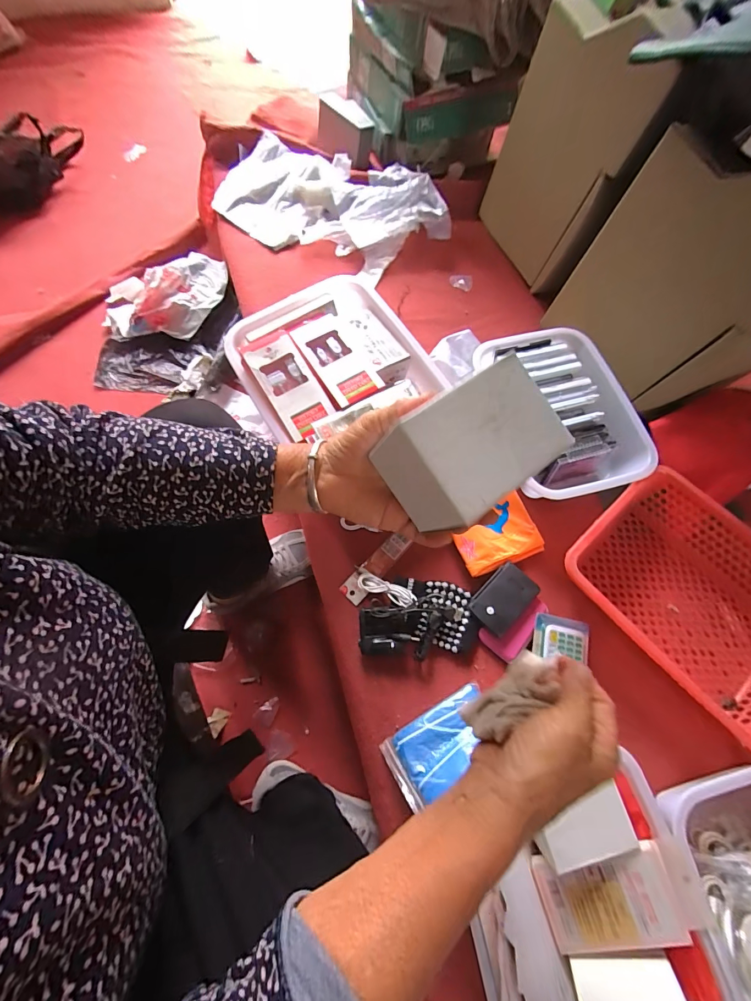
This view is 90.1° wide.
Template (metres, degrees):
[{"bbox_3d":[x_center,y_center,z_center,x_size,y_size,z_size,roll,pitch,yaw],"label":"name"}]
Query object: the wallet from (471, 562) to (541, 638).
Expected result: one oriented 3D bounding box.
[{"bbox_3d":[0.185,0.139,0.539,0.095,0.012,0.061,-39,77,-14],"label":"wallet"}]

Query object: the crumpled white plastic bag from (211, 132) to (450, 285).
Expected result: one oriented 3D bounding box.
[{"bbox_3d":[-0.091,-0.632,0.790,0.488,0.067,0.279,23,72,6],"label":"crumpled white plastic bag"}]

